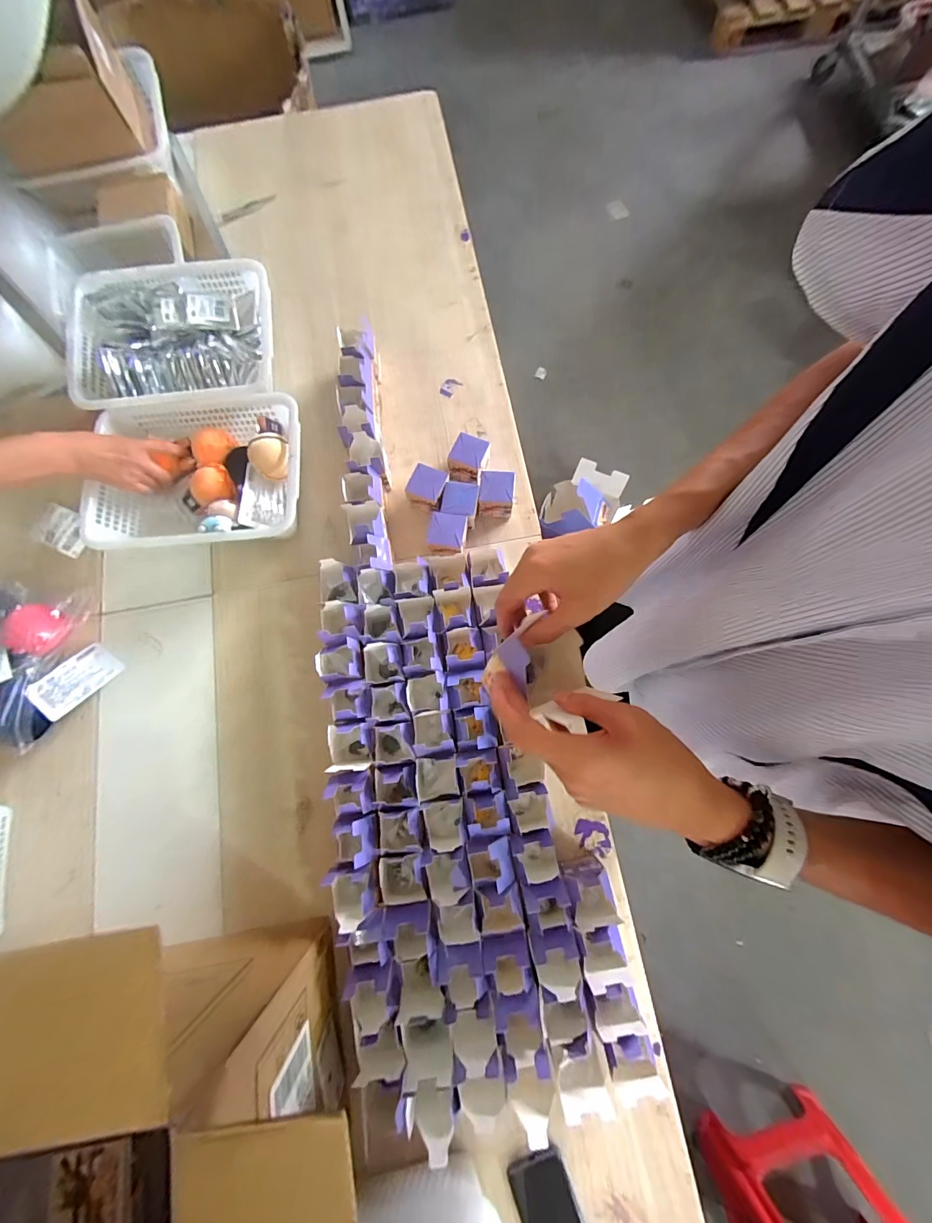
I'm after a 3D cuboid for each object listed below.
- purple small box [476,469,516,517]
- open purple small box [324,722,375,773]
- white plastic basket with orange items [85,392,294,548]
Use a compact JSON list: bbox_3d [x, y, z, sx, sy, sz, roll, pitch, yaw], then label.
[{"bbox_3d":[0.054,-0.204,0.750,0.061,0.068,0.065,6,76,3],"label":"purple small box"},{"bbox_3d":[-0.167,0.202,0.646,0.065,0.088,0.069,-5,76,1],"label":"open purple small box"},{"bbox_3d":[-0.452,-0.229,0.744,0.347,0.108,0.270,-5,76,1],"label":"white plastic basket with orange items"}]

